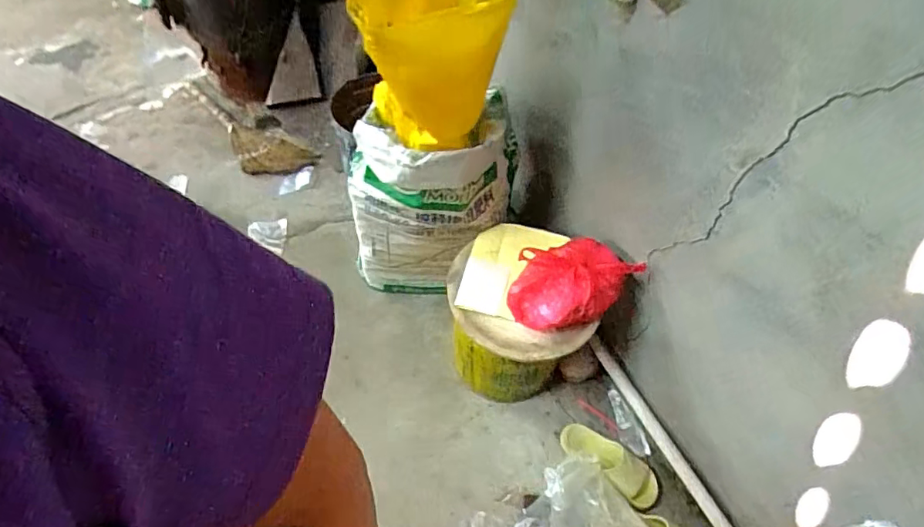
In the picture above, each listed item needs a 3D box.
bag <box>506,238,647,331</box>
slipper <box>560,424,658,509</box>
[{"bbox_3d":[0.207,0.037,1.074,0.242,0.095,0.166,-20,56,-20],"label":"bag"},{"bbox_3d":[0.336,0.449,1.228,0.241,0.059,0.096,37,57,22],"label":"slipper"}]

